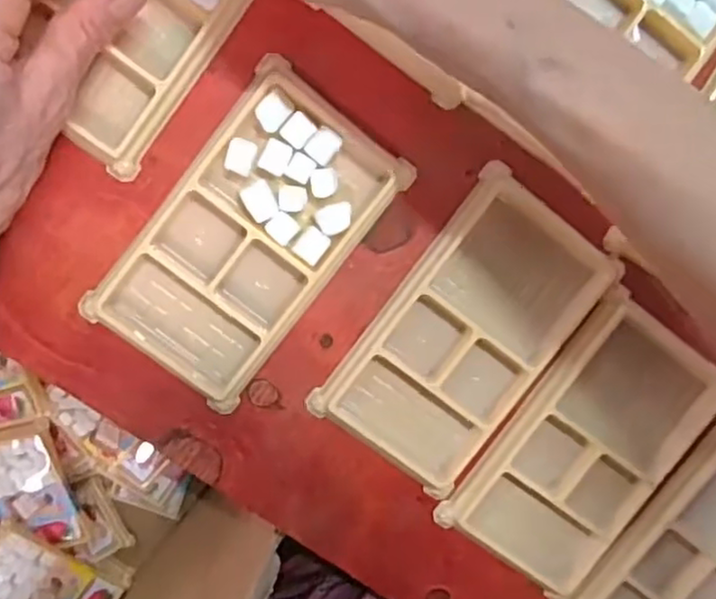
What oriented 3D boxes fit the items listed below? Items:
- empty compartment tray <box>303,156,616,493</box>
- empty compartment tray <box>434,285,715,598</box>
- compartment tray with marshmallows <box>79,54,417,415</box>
[{"bbox_3d":[0.052,0.018,0.310,0.081,0.012,0.136,35,95,-8],"label":"empty compartment tray"},{"bbox_3d":[0.108,0.069,0.320,0.074,0.011,0.133,36,95,-8],"label":"empty compartment tray"},{"bbox_3d":[-0.046,-0.024,0.295,0.078,0.013,0.136,36,95,-8],"label":"compartment tray with marshmallows"}]

